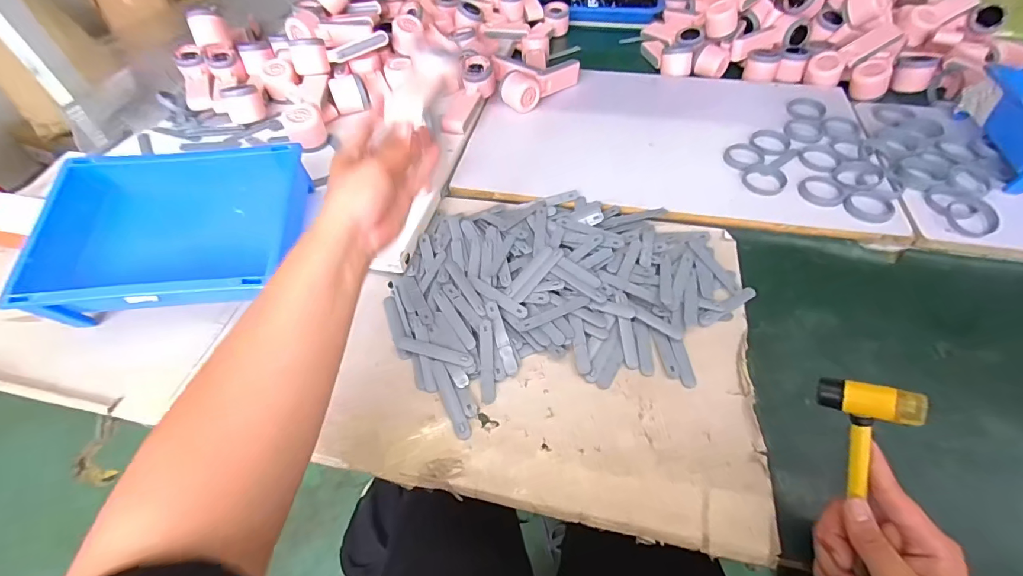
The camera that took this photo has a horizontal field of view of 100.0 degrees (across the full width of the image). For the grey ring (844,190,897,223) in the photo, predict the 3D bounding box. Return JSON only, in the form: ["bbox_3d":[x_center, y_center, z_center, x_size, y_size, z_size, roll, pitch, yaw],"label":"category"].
[{"bbox_3d":[0.505,-0.116,0.603,0.068,0.006,0.060,-39,62,-21],"label":"grey ring"}]

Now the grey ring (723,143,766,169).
[{"bbox_3d":[0.367,-0.210,0.675,0.063,0.006,0.056,-24,58,-13],"label":"grey ring"}]

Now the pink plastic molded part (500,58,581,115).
[{"bbox_3d":[0.050,-0.380,0.785,0.058,0.049,0.172,35,62,25],"label":"pink plastic molded part"}]

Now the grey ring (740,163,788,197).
[{"bbox_3d":[0.382,-0.162,0.646,0.070,0.011,0.058,-34,61,-19],"label":"grey ring"}]

